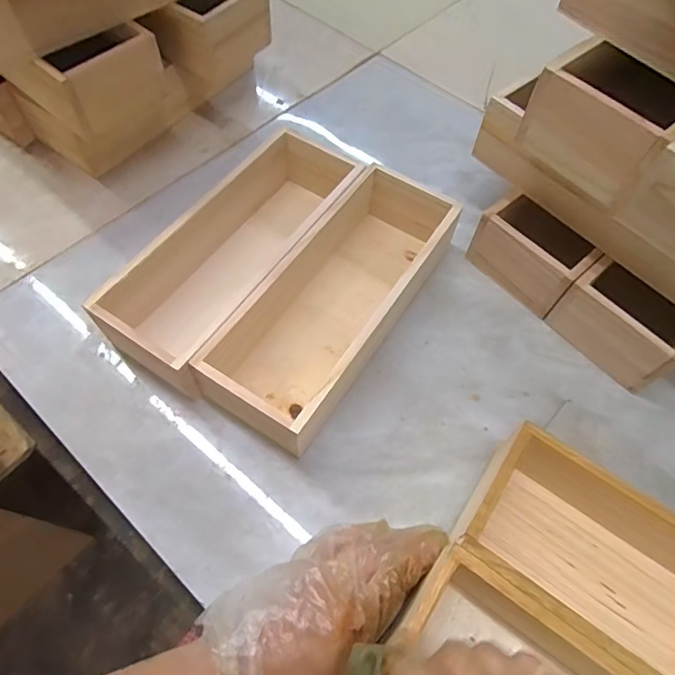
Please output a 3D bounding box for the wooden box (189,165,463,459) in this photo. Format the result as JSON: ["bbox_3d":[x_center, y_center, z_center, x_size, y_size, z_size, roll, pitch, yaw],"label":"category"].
[{"bbox_3d":[0.002,-0.035,0.428,0.103,0.070,0.265,31,63,14],"label":"wooden box"}]

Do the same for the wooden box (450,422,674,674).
[{"bbox_3d":[0.208,0.178,0.312,0.259,0.077,0.097,32,63,14],"label":"wooden box"}]

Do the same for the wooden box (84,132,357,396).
[{"bbox_3d":[-0.078,-0.090,0.456,0.102,0.070,0.297,31,63,13],"label":"wooden box"}]

